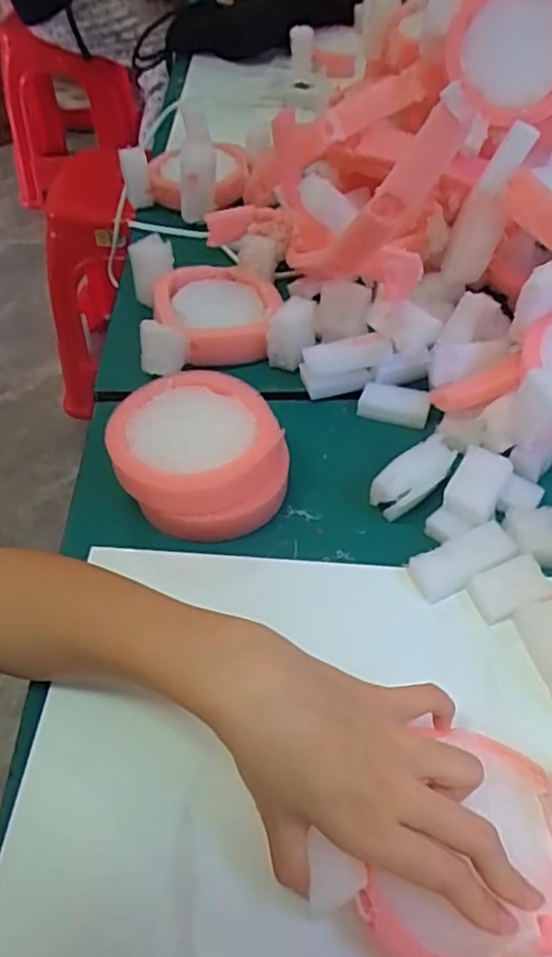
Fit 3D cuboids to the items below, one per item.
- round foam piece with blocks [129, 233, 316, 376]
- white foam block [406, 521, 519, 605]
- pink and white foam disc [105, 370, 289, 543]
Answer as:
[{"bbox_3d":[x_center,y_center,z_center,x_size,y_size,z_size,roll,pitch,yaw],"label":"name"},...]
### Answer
[{"bbox_3d":[-0.047,-0.144,0.519,0.129,0.043,0.138,-8,51,-7],"label":"round foam piece with blocks"},{"bbox_3d":[0.109,0.048,0.382,0.060,0.011,0.026,-20,54,-16],"label":"white foam block"},{"bbox_3d":[-0.050,-0.016,0.418,0.099,0.053,0.096,0,51,0],"label":"pink and white foam disc"}]

